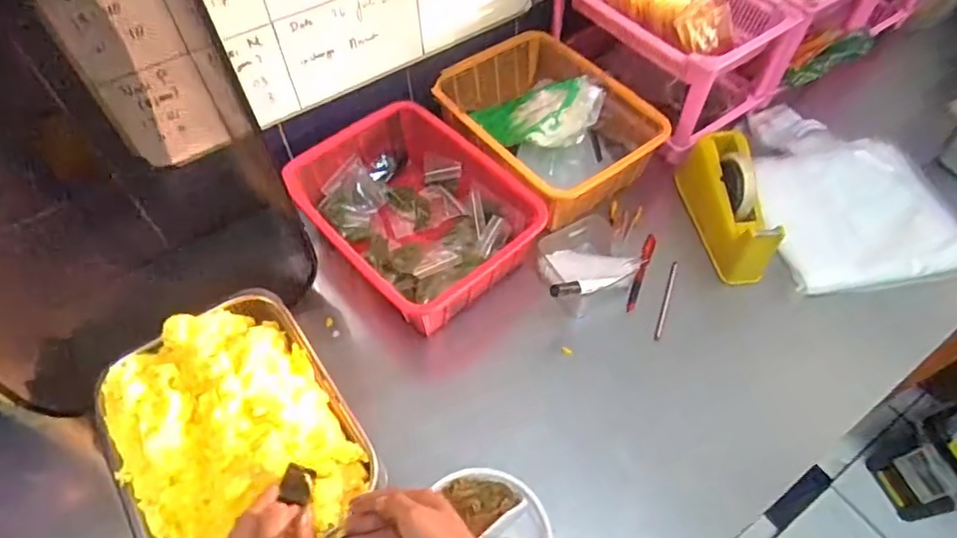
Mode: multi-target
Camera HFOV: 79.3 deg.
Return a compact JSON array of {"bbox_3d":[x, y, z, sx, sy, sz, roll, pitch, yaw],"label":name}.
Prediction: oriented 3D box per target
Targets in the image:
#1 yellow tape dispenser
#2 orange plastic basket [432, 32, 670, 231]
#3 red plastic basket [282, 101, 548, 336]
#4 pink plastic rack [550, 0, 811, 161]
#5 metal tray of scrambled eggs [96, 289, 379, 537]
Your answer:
[{"bbox_3d":[0.337,-0.094,0.782,0.055,0.119,0.195,-10,57,-7],"label":"yellow tape dispenser"},{"bbox_3d":[0.085,-0.214,0.842,0.232,0.103,0.294,-35,63,-21],"label":"orange plastic basket"},{"bbox_3d":[-0.084,-0.073,0.773,0.224,0.102,0.299,-37,63,-22],"label":"red plastic basket"},{"bbox_3d":[0.291,-0.362,0.879,0.229,0.180,0.302,-29,60,-18],"label":"pink plastic rack"},{"bbox_3d":[-0.251,0.154,0.579,0.210,0.052,0.283,-30,61,-18],"label":"metal tray of scrambled eggs"}]

